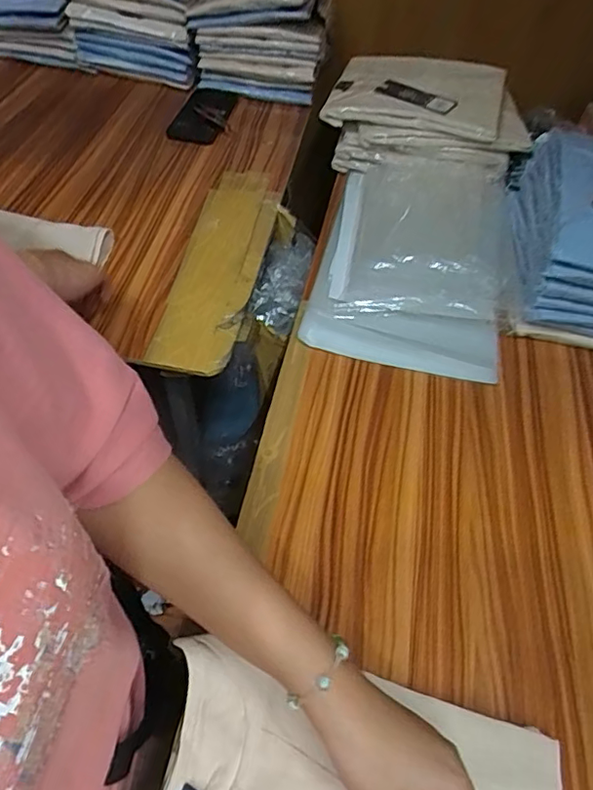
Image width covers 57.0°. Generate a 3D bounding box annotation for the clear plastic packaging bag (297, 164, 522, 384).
[{"bbox_3d":[0.160,-0.192,0.719,0.246,0.058,0.387,12,52,6],"label":"clear plastic packaging bag"}]

